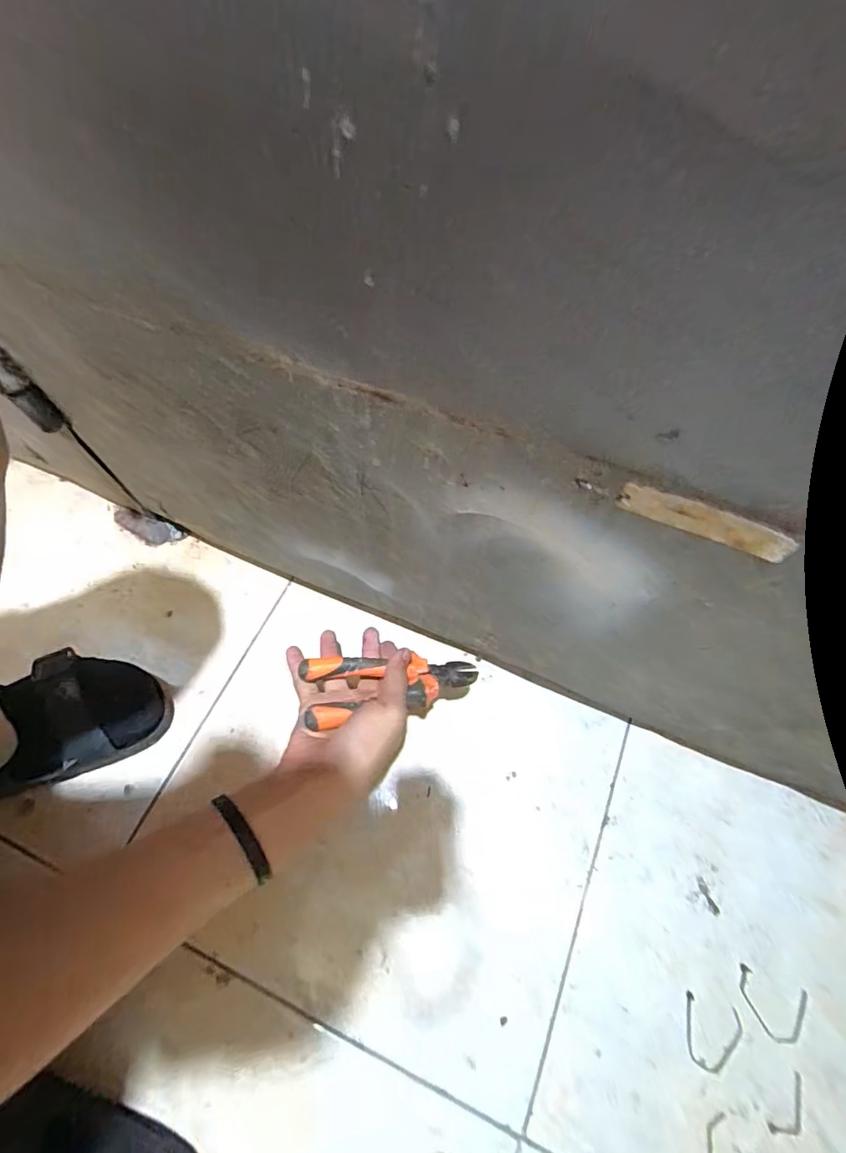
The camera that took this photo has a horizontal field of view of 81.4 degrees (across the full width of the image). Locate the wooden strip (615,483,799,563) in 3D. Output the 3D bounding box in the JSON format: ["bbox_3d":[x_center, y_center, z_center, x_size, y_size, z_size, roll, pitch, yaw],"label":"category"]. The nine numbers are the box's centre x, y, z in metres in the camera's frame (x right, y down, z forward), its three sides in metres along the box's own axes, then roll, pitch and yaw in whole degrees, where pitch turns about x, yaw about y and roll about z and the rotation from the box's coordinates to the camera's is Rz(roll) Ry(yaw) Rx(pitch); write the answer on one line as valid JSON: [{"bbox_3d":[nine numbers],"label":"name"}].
[{"bbox_3d":[0.123,-0.024,0.216,0.074,0.021,0.004,21,68,8],"label":"wooden strip"}]

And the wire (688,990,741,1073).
[{"bbox_3d":[0.241,0.380,0.406,0.046,0.004,0.047,1,66,-2],"label":"wire"}]

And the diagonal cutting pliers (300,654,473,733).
[{"bbox_3d":[-0.025,0.093,0.417,0.150,0.021,0.068,-1,31,-12],"label":"diagonal cutting pliers"}]

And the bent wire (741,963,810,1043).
[{"bbox_3d":[0.294,0.363,0.415,0.054,0.004,0.044,21,67,7],"label":"bent wire"}]

